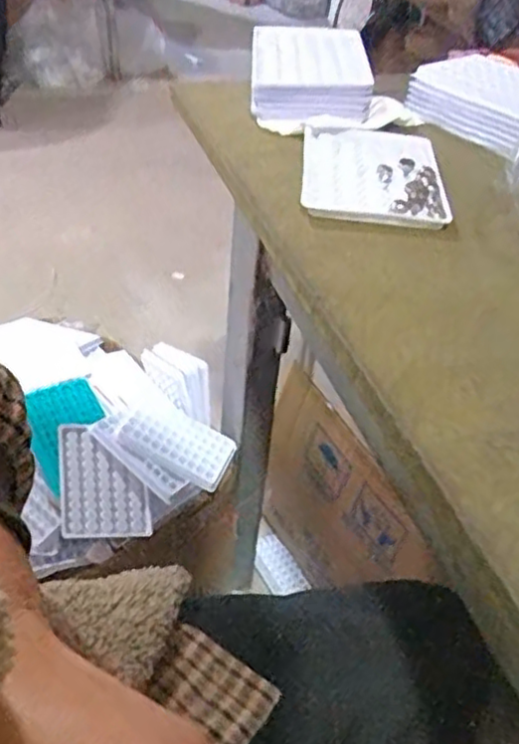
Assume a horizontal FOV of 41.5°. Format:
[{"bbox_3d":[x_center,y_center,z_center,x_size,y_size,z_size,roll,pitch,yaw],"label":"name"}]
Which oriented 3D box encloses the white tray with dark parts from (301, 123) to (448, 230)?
[{"bbox_3d":[0.076,-0.139,0.472,0.091,0.009,0.125,5,41,1],"label":"white tray with dark parts"}]

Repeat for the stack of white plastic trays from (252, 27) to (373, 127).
[{"bbox_3d":[0.042,-0.251,0.571,0.093,0.033,0.159,2,41,-3],"label":"stack of white plastic trays"}]

